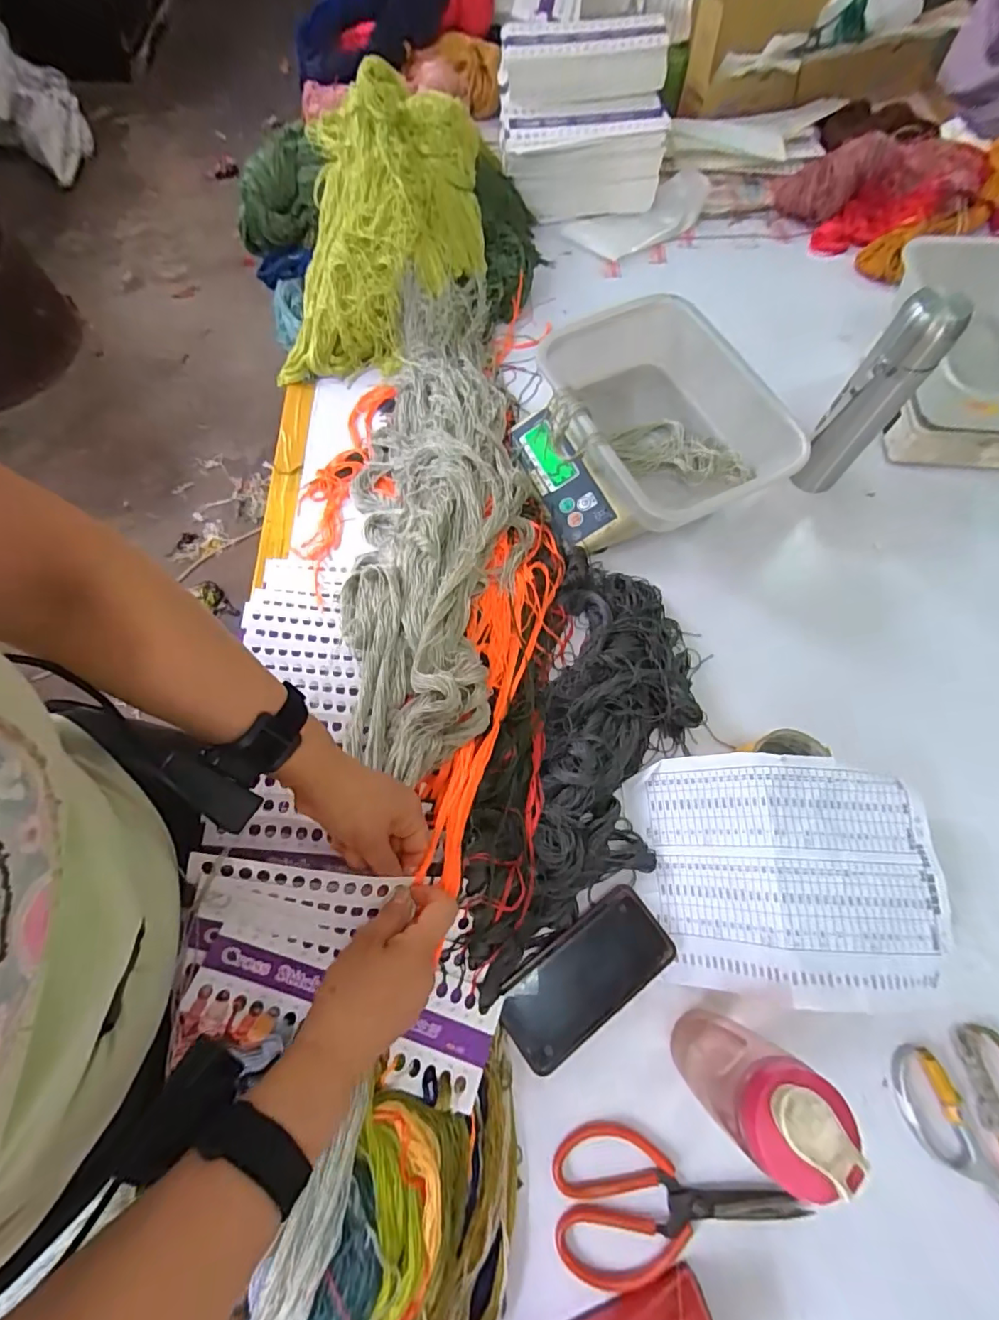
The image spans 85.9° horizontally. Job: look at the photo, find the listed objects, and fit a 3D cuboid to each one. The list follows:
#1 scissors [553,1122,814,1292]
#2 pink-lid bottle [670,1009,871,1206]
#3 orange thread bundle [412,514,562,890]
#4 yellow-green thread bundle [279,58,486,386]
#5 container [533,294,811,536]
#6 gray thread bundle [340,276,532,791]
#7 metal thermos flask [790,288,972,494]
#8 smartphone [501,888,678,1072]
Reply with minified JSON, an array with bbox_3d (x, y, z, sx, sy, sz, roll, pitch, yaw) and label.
[{"bbox_3d":[0.145,0.457,0.441,0.200,0.009,0.101,9,68,2],"label":"scissors"},{"bbox_3d":[0.181,0.313,0.396,0.056,0.199,0.061,0,68,-1],"label":"pink-lid bottle"},{"bbox_3d":[-0.008,0.024,0.559,0.078,0.045,0.390,15,66,4],"label":"orange thread bundle"},{"bbox_3d":[-0.173,-0.597,0.743,0.277,0.107,0.451,22,91,6],"label":"yellow-green thread bundle"},{"bbox_3d":[0.179,-0.272,0.615,0.222,0.083,0.267,-19,70,-9],"label":"container"},{"bbox_3d":[-0.069,-0.189,0.643,0.205,0.068,0.674,4,68,0],"label":"gray thread bundle"},{"bbox_3d":[0.417,-0.291,0.612,0.068,0.231,0.049,43,74,13],"label":"metal thermos flask"},{"bbox_3d":[0.079,0.294,0.497,0.167,0.018,0.078,-34,73,-14],"label":"smartphone"}]

